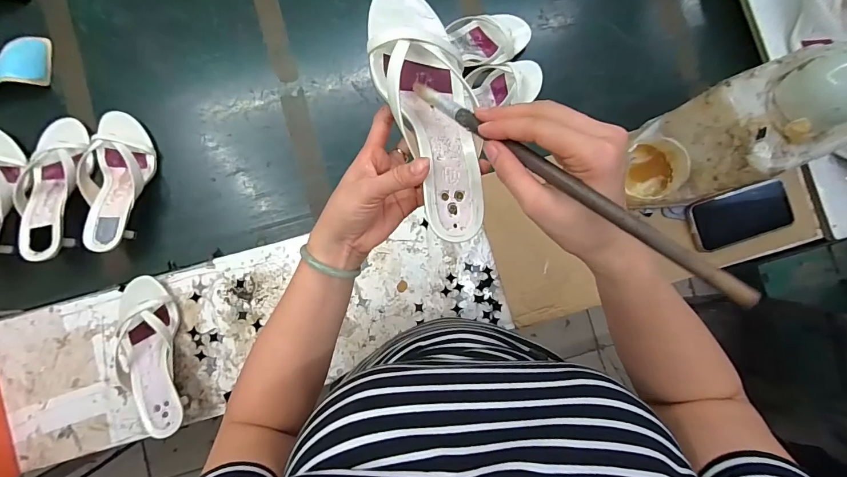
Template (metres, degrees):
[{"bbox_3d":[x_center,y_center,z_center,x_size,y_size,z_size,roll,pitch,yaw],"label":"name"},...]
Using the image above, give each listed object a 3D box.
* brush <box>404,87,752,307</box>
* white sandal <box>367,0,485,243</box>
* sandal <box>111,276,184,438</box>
[{"bbox_3d":[0.074,-0.051,0.255,0.011,0.013,0.271,-41,56,-5],"label":"brush"},{"bbox_3d":[0.011,-0.109,0.339,0.084,0.062,0.217,-16,89,-4],"label":"white sandal"},{"bbox_3d":[-0.395,0.165,0.548,0.091,0.057,0.217,-15,86,-4],"label":"sandal"}]

